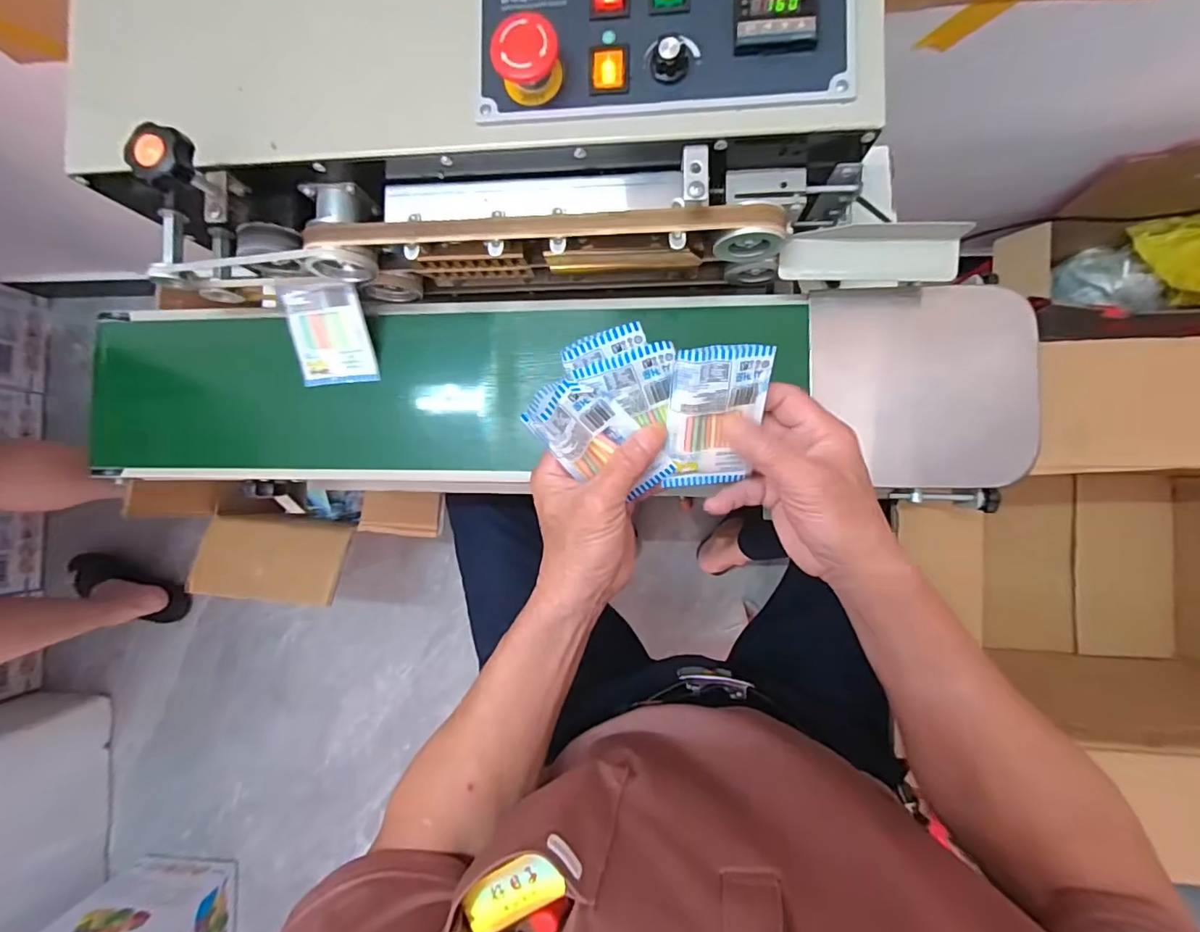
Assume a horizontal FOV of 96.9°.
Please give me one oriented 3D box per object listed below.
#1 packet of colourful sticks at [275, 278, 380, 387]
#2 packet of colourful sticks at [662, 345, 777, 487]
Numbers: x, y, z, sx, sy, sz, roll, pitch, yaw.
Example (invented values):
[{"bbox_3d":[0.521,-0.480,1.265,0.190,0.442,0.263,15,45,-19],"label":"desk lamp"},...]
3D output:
[{"bbox_3d":[-0.224,-0.108,0.441,0.065,0.009,0.087,3,119,5],"label":"packet of colourful sticks"},{"bbox_3d":[0.077,-0.030,0.354,0.062,0.008,0.100,-2,124,-5],"label":"packet of colourful sticks"}]

